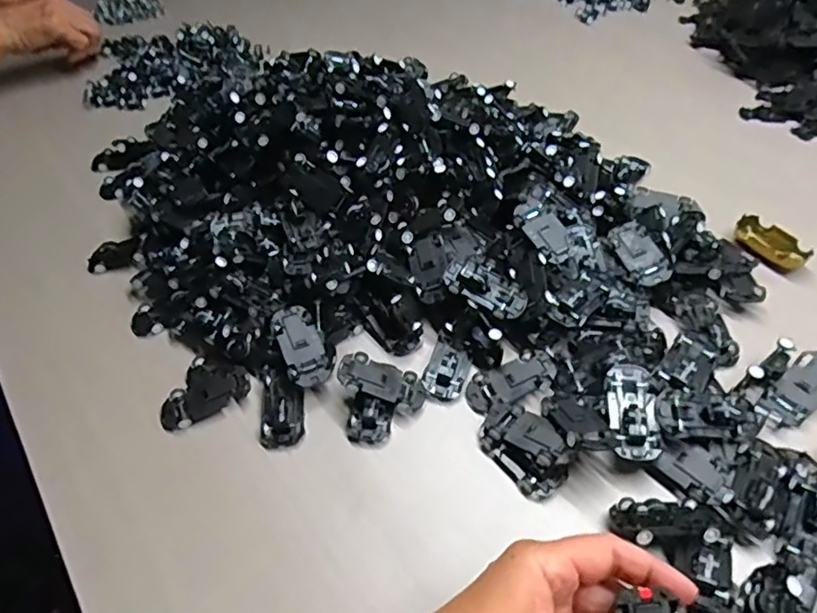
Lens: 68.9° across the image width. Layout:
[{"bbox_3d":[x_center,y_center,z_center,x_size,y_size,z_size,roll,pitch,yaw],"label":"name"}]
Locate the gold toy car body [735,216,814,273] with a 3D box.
[{"bbox_3d":[0.315,-0.054,0.521,0.031,0.015,0.063,-29,53,-21],"label":"gold toy car body"}]

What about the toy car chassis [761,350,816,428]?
[{"bbox_3d":[0.277,0.059,0.418,0.067,0.007,0.029,-39,57,-12],"label":"toy car chassis"}]

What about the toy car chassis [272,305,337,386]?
[{"bbox_3d":[-0.077,0.028,0.445,0.038,0.009,0.063,-15,68,-22],"label":"toy car chassis"}]

